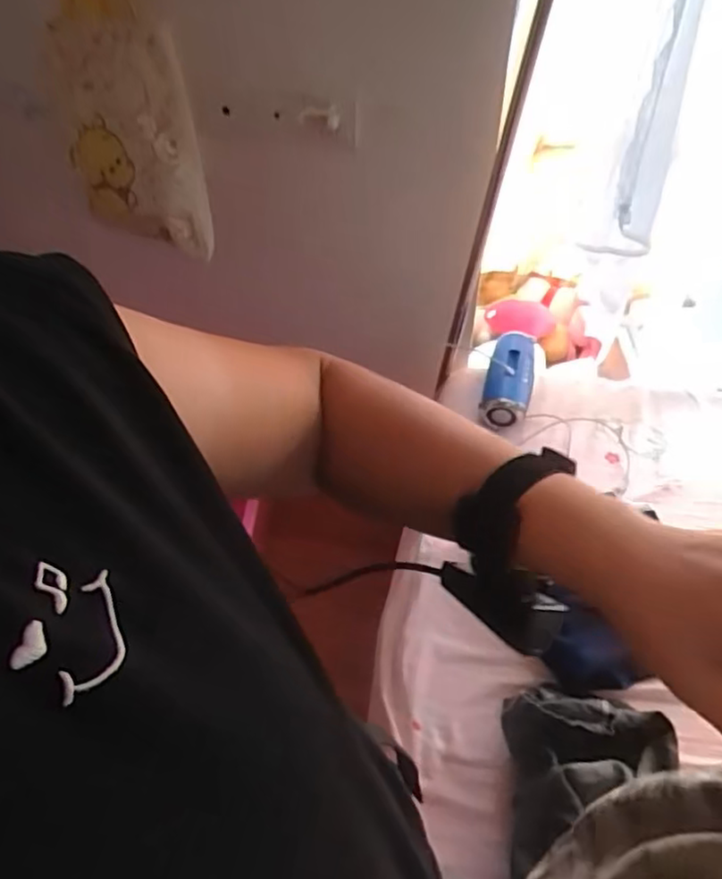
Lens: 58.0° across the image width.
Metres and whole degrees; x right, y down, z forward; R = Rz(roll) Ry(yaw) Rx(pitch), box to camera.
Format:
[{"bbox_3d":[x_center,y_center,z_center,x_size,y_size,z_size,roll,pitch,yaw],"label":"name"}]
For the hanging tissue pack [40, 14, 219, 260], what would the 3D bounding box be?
[{"bbox_3d":[-0.375,-0.462,1.022,0.244,0.321,0.049,7,33,16],"label":"hanging tissue pack"}]

